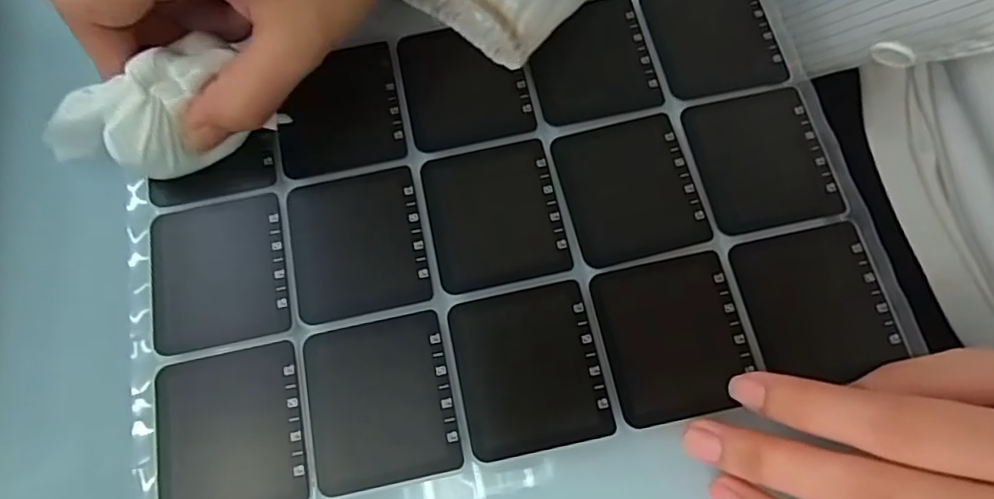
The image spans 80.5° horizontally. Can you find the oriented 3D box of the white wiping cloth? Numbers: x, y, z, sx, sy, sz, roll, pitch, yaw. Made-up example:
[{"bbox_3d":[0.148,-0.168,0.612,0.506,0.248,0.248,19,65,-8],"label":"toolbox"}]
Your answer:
[{"bbox_3d":[-0.126,-0.051,0.216,0.075,0.036,0.037,-20,73,-5],"label":"white wiping cloth"}]

